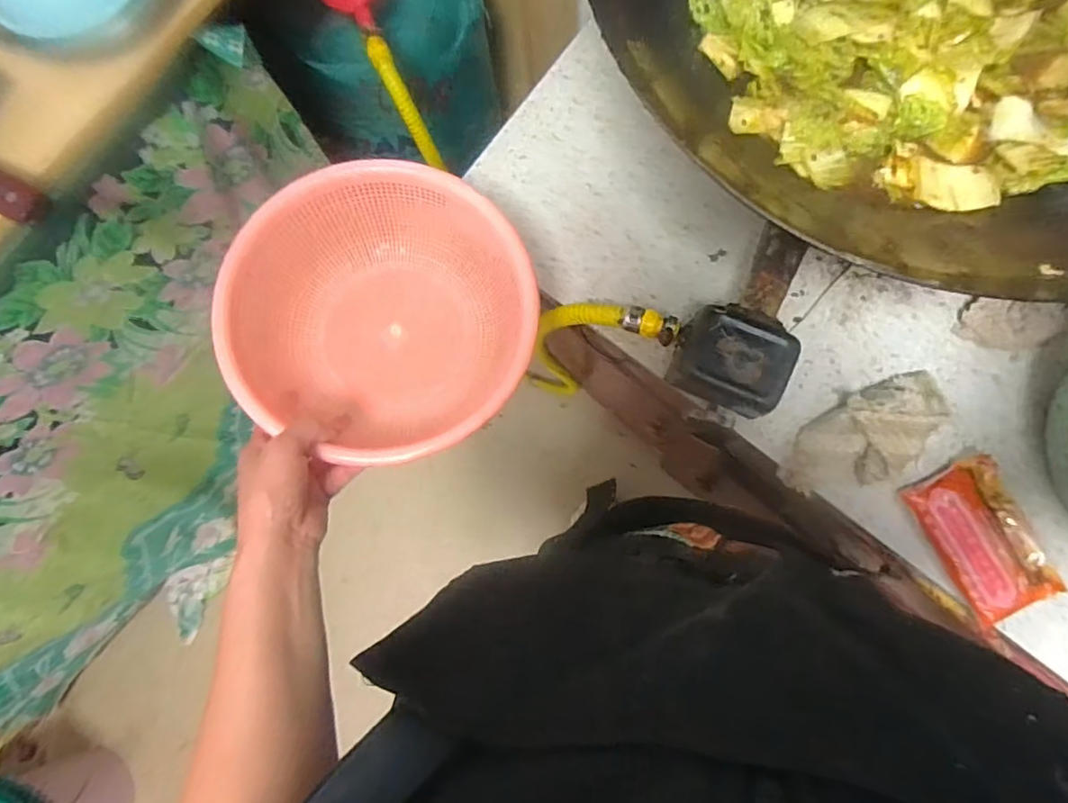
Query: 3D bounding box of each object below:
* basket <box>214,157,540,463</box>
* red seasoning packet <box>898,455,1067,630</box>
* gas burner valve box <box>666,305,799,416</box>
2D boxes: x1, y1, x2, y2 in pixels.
[{"bbox_3d":[-0.120,-0.067,0.503,0.236,0.099,0.225,-1,83,4],"label":"basket"},{"bbox_3d":[0.405,0.123,0.539,0.079,0.033,0.132,-26,82,1],"label":"red seasoning packet"},{"bbox_3d":[0.176,-0.037,0.546,0.095,0.077,0.081,25,86,7],"label":"gas burner valve box"}]

